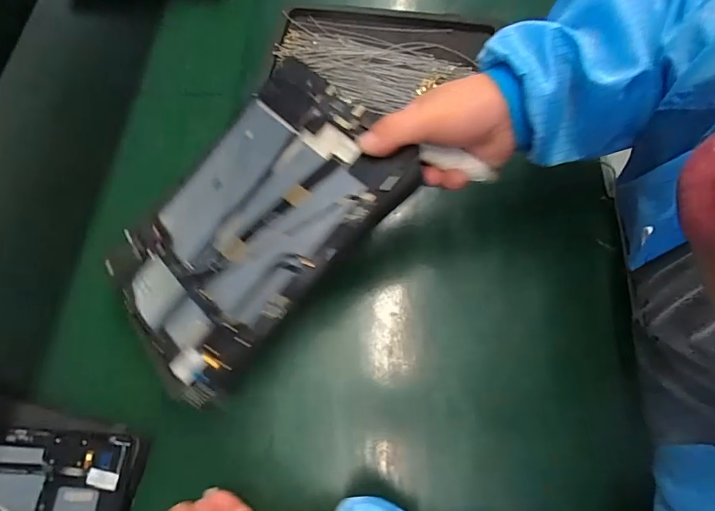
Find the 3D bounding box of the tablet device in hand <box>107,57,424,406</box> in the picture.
[{"bbox_3d":[-0.084,-0.025,0.330,0.242,0.009,0.160,-47,68,3],"label":"tablet device in hand"}]

